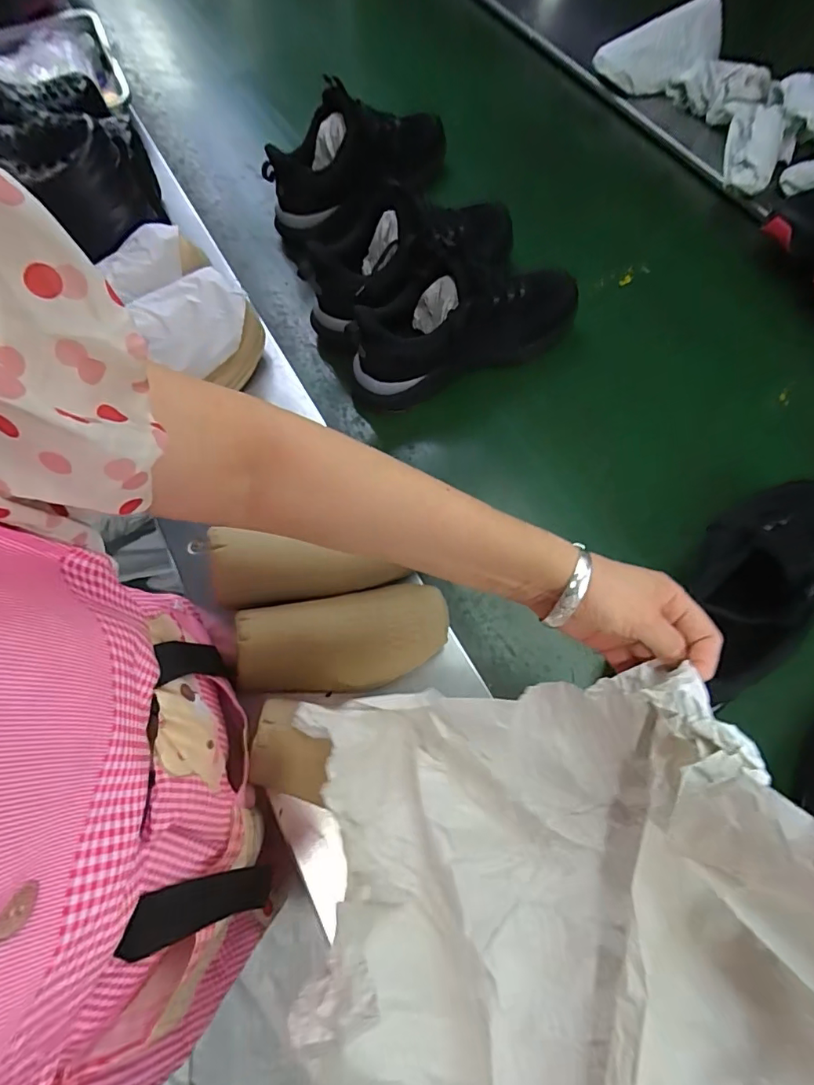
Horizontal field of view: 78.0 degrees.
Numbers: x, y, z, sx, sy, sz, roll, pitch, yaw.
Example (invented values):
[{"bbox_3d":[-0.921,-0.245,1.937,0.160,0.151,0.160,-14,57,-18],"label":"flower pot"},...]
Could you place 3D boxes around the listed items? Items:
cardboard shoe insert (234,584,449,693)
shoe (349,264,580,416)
[{"bbox_3d":[-0.061,0.097,0.497,0.200,0.072,0.087,-8,67,-15],"label":"cardboard shoe insert"},{"bbox_3d":[0.074,-0.279,0.642,0.307,0.149,0.091,-21,68,-6],"label":"shoe"}]

